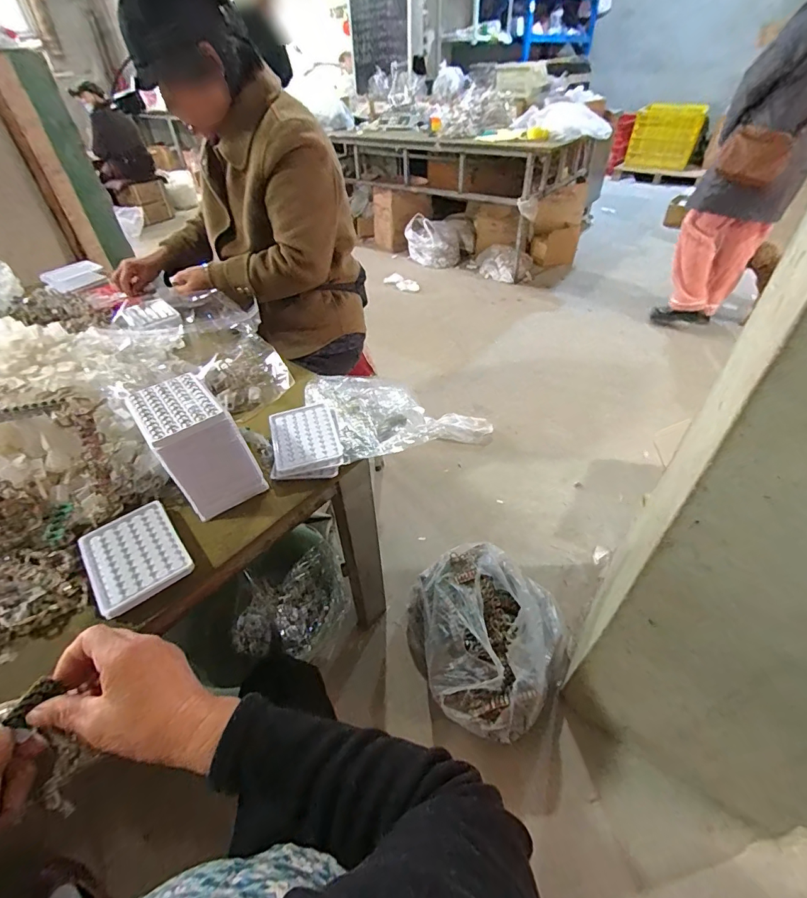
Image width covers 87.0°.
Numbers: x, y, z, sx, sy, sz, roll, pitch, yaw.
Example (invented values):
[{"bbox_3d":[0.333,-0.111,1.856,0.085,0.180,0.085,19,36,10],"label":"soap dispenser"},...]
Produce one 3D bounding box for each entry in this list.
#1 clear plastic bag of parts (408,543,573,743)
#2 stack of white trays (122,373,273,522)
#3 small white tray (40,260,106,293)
[{"bbox_3d":[0.207,0.442,1.061,0.403,0.188,0.397,-31,50,-28],"label":"clear plastic bag of parts"},{"bbox_3d":[-0.272,-0.010,0.552,0.099,0.141,0.141,-30,50,-27],"label":"stack of white trays"},{"bbox_3d":[-0.891,-0.467,1.147,0.137,0.019,0.114,-33,67,-19],"label":"small white tray"}]

